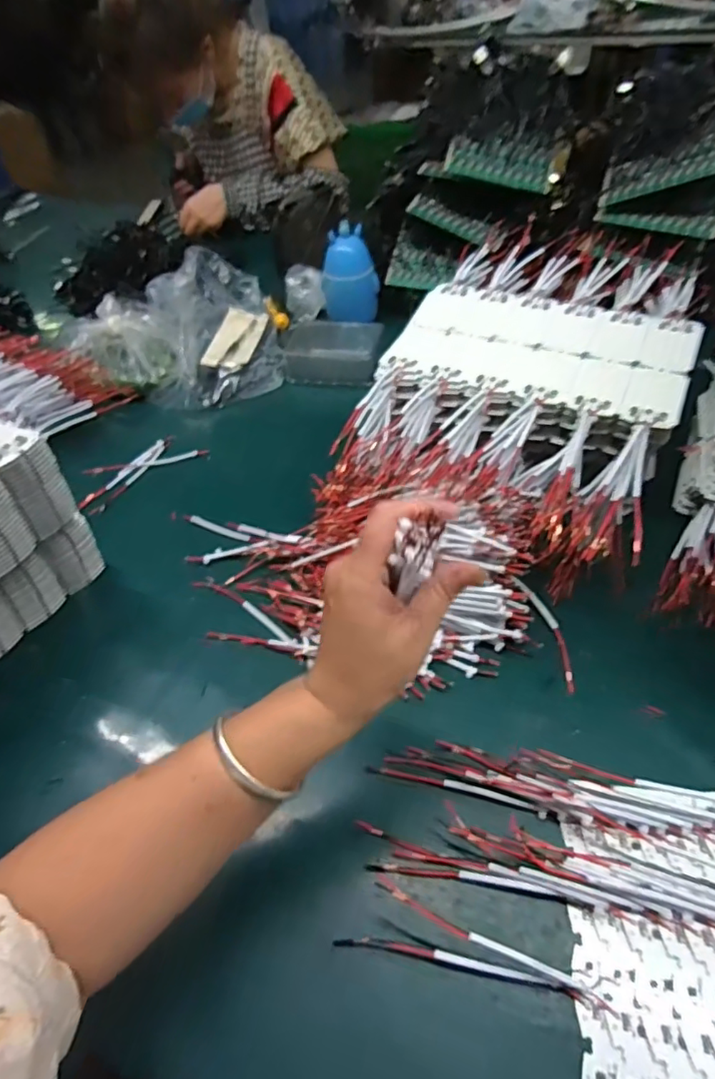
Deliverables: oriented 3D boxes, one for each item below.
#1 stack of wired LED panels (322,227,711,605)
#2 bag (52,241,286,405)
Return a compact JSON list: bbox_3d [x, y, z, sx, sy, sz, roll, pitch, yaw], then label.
[{"bbox_3d":[0.196,-0.179,0.646,0.300,0.128,0.444,18,53,21],"label":"stack of wired LED panels"},{"bbox_3d":[-0.281,-0.328,0.867,0.296,0.077,0.333,-15,48,-7],"label":"bag"}]

